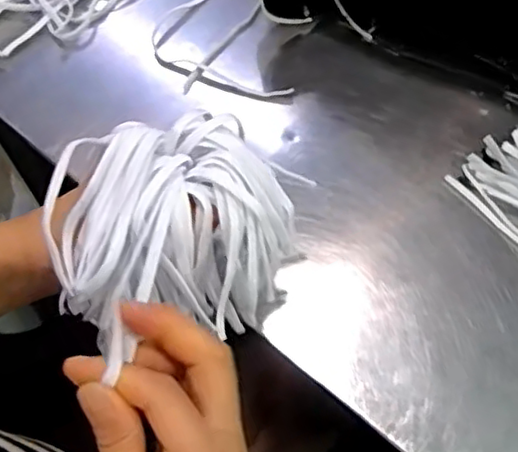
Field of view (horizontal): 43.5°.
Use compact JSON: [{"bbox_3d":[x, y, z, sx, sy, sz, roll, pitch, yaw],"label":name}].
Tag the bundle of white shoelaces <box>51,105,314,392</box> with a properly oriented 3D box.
[{"bbox_3d":[-0.044,0.004,0.355,0.130,0.093,0.105,-31,68,-14],"label":"bundle of white shoelaces"}]

